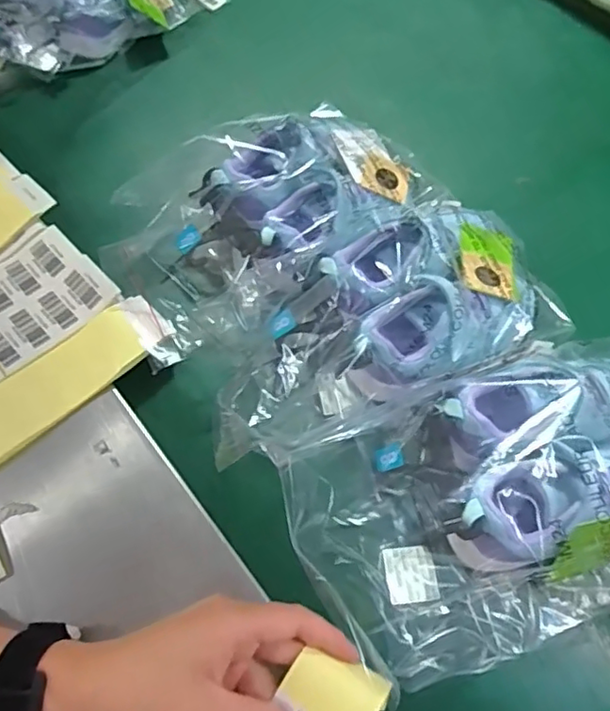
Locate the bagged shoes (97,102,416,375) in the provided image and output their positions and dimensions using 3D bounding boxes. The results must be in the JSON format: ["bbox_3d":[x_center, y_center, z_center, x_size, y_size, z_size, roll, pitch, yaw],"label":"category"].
[{"bbox_3d":[-0.033,-0.122,0.535,0.289,0.081,0.163,-32,66,-18],"label":"bagged shoes"}]

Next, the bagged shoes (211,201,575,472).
[{"bbox_3d":[0.058,-0.021,0.474,0.303,0.098,0.149,-26,65,-16],"label":"bagged shoes"}]

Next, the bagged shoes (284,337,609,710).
[{"bbox_3d":[0.162,0.106,0.403,0.324,0.090,0.189,-23,64,-14],"label":"bagged shoes"}]

